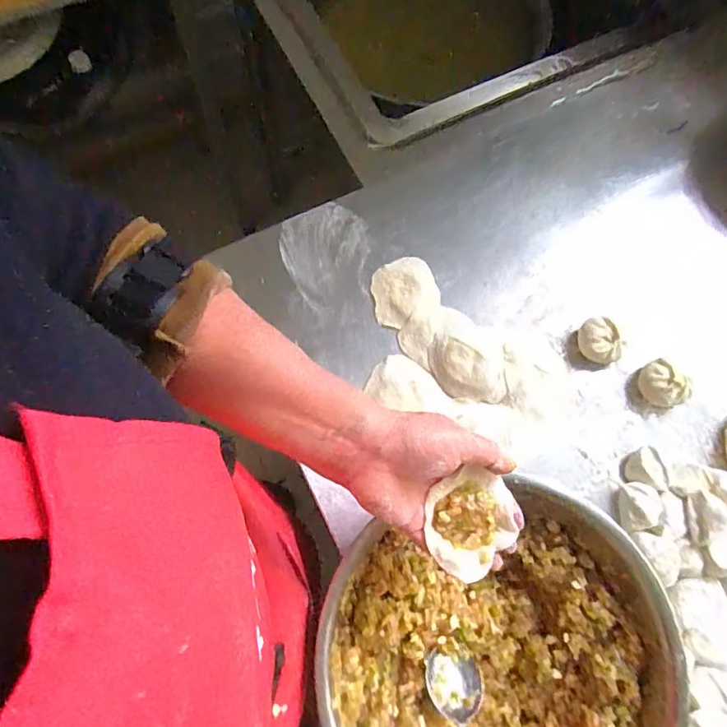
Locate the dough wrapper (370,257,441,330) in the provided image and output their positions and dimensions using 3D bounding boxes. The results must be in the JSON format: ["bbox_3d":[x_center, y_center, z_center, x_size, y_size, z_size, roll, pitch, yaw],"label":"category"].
[{"bbox_3d":[0.044,-0.077,0.544,0.070,0.008,0.072,-14,72,-7],"label":"dough wrapper"}]

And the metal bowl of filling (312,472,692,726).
[{"bbox_3d":[0.100,0.231,0.397,0.250,0.076,0.233,-17,73,-8],"label":"metal bowl of filling"}]

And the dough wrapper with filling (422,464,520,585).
[{"bbox_3d":[0.075,0.110,0.354,0.068,0.016,0.058,-43,78,-14],"label":"dough wrapper with filling"}]

